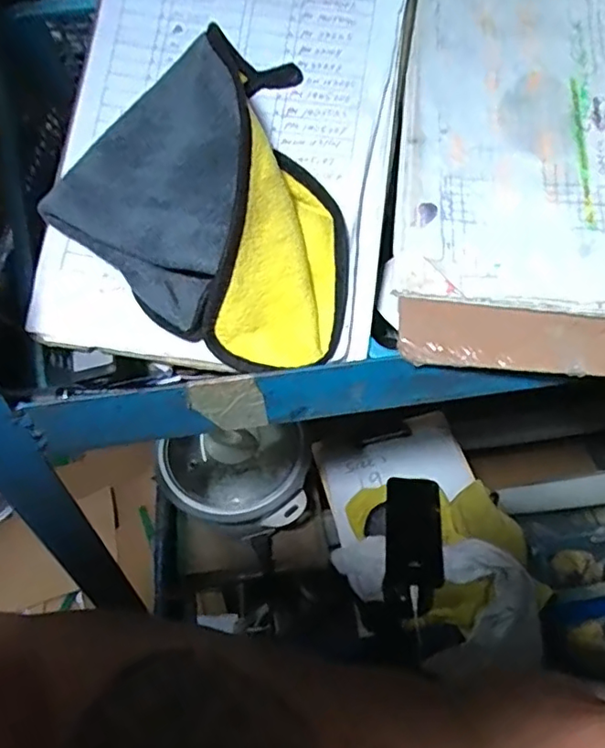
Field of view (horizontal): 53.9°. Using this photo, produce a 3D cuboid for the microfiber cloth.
[{"bbox_3d":[-0.047,-0.092,0.365,0.163,0.060,0.199,-36,92,6],"label":"microfiber cloth"}]

